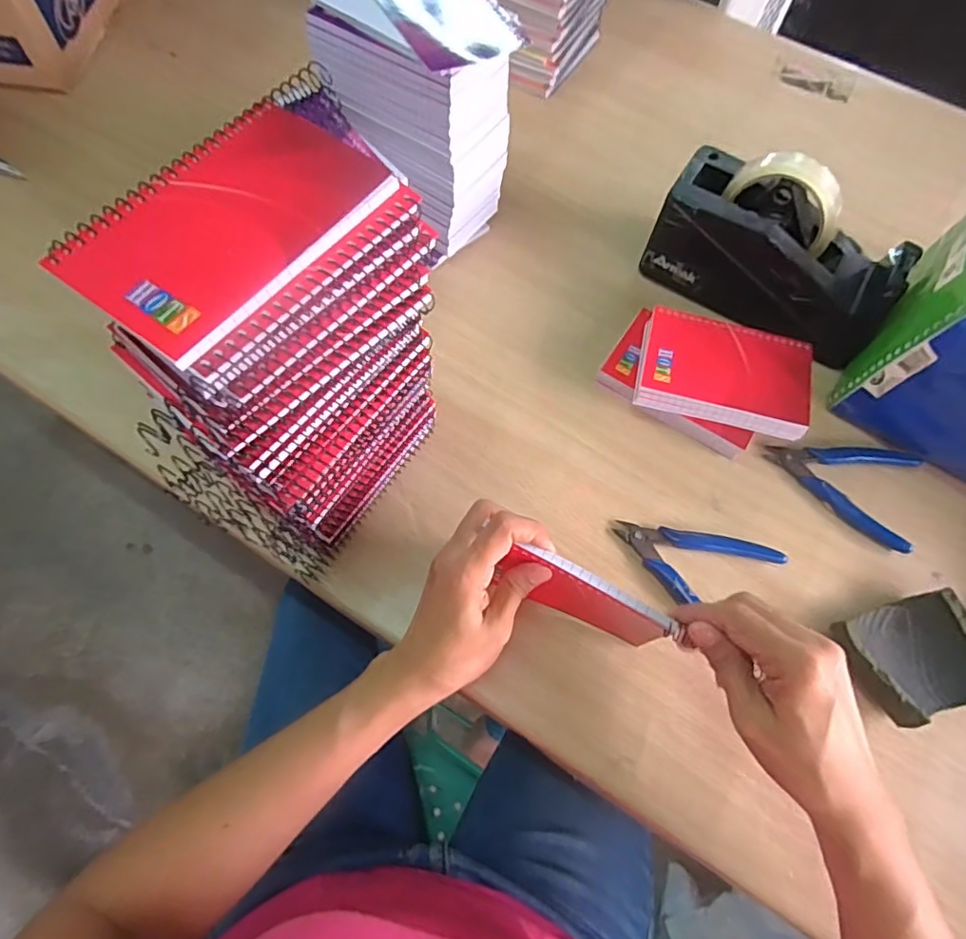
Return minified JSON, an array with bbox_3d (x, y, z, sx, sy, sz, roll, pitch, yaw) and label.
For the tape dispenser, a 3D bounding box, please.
[{"bbox_3d":[0.244,-0.177,0.480,0.198,0.111,0.074,32,69,11],"label":"tape dispenser"}]

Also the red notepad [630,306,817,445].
[{"bbox_3d":[0.189,-0.078,0.448,0.127,0.015,0.083,14,78,6],"label":"red notepad"}]

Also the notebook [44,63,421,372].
[{"bbox_3d":[-0.100,-0.114,0.252,0.089,0.012,0.149,35,70,12],"label":"notebook"}]

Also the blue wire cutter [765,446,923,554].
[{"bbox_3d":[0.281,0.008,0.453,0.113,0.009,0.081,20,67,6],"label":"blue wire cutter"}]

